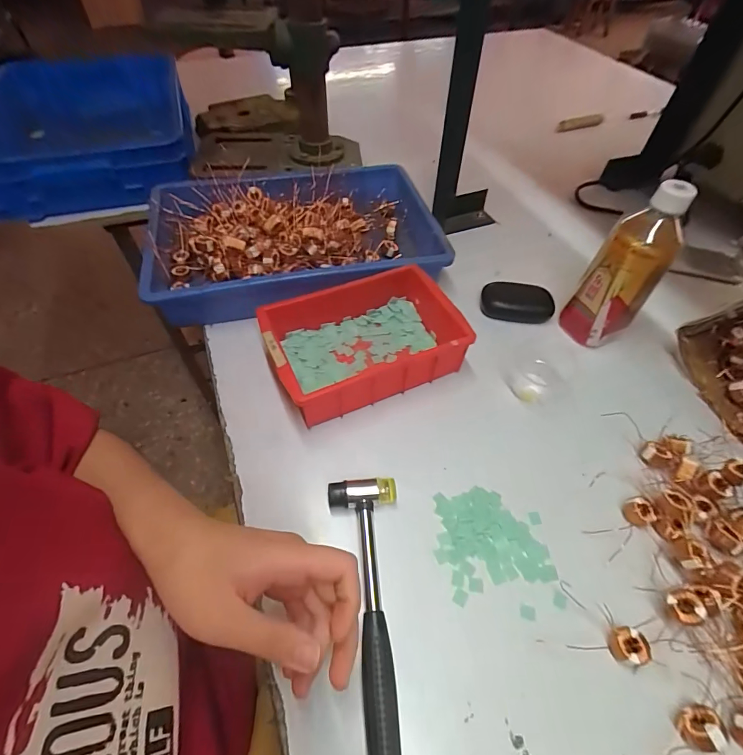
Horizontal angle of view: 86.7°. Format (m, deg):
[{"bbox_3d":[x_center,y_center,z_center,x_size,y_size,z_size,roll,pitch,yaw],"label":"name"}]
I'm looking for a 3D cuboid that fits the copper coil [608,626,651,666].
[{"bbox_3d":[0.191,0.200,0.295,0.024,0.013,0.022,0,53,-1],"label":"copper coil"}]

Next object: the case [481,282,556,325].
[{"bbox_3d":[0.188,-0.096,0.512,0.088,0.029,0.048,8,54,5],"label":"case"}]

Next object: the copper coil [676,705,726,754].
[{"bbox_3d":[0.221,0.235,0.265,0.013,0.026,0.025,53,49,-12],"label":"copper coil"}]

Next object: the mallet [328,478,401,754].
[{"bbox_3d":[0.001,0.192,0.292,0.055,0.026,0.233,-4,51,-2],"label":"mallet"}]

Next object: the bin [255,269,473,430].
[{"bbox_3d":[-0.009,-0.036,0.437,0.191,0.078,0.130,-19,56,-15],"label":"bin"}]

